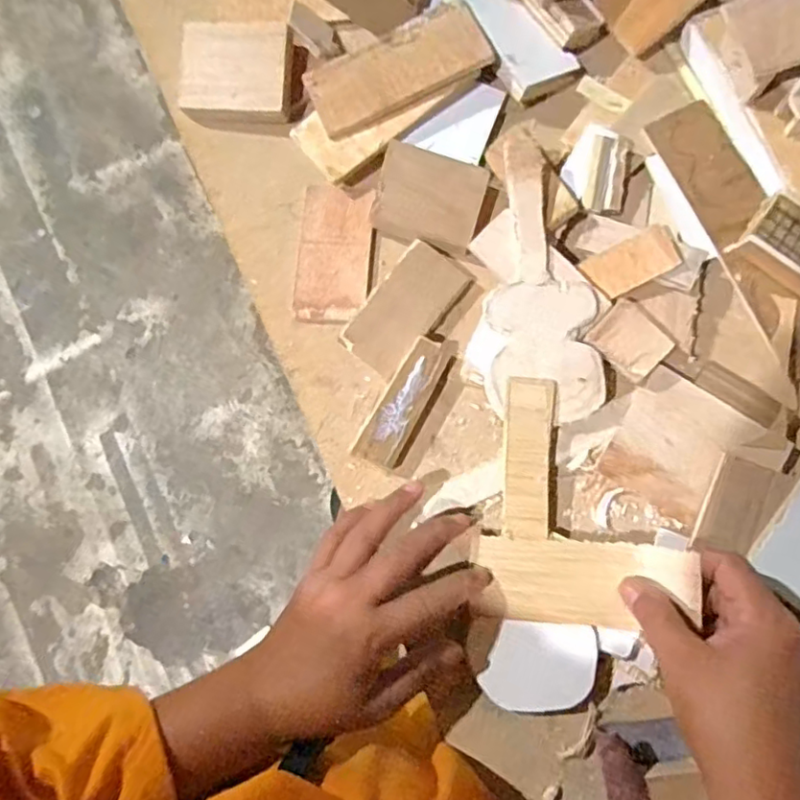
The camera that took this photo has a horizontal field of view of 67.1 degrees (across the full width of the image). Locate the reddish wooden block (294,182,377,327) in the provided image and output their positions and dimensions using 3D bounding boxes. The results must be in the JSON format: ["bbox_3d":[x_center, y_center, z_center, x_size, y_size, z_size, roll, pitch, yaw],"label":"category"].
[{"bbox_3d":[-0.044,-0.104,0.426,0.054,0.012,0.097,5,78,5],"label":"reddish wooden block"}]

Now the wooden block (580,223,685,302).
[{"bbox_3d":[0.154,-0.090,0.400,0.056,0.007,0.030,-28,89,18],"label":"wooden block"}]

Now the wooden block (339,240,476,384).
[{"bbox_3d":[0.003,-0.062,0.411,0.046,0.012,0.090,39,83,10],"label":"wooden block"}]

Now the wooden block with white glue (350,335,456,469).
[{"bbox_3d":[0.004,0.003,0.401,0.031,0.017,0.088,27,81,9],"label":"wooden block with white glue"}]

